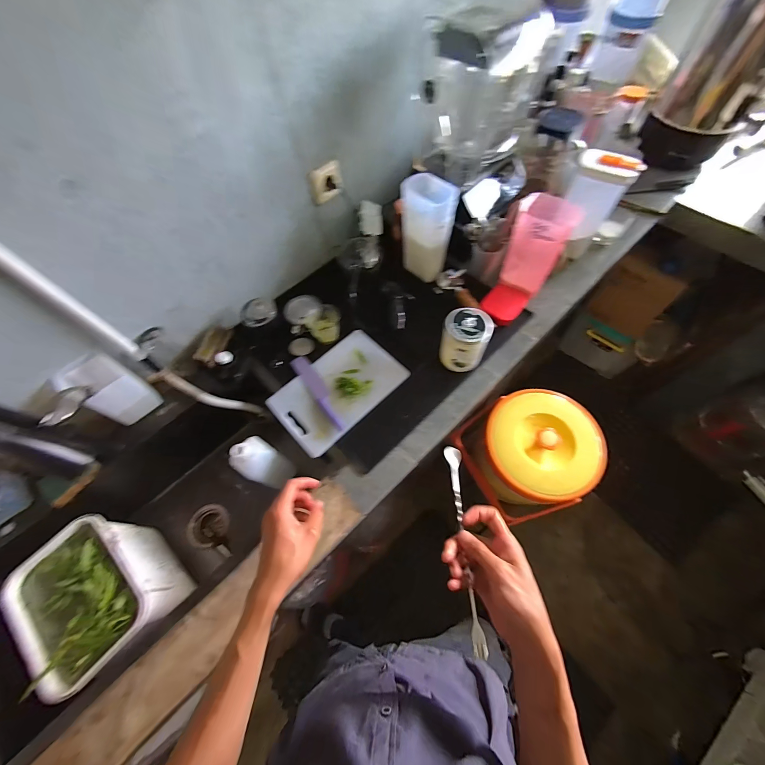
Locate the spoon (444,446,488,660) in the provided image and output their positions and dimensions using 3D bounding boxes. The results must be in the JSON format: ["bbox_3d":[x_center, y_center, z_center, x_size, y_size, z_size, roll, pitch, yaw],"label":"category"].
[{"bbox_3d":[0.111,0.203,0.435,0.022,0.013,0.257,-2,50,3],"label":"spoon"}]

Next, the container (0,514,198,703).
[{"bbox_3d":[-0.587,0.450,0.686,0.281,0.157,0.205,35,70,19],"label":"container"}]

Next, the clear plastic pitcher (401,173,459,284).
[{"bbox_3d":[0.115,-0.390,0.833,0.092,0.230,0.122,-35,66,-13],"label":"clear plastic pitcher"}]

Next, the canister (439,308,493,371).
[{"bbox_3d":[0.189,-0.098,0.742,0.098,0.120,0.092,-2,63,3],"label":"canister"}]

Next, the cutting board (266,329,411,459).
[{"bbox_3d":[-0.104,0.012,0.774,0.302,0.018,0.190,-42,68,-16],"label":"cutting board"}]

